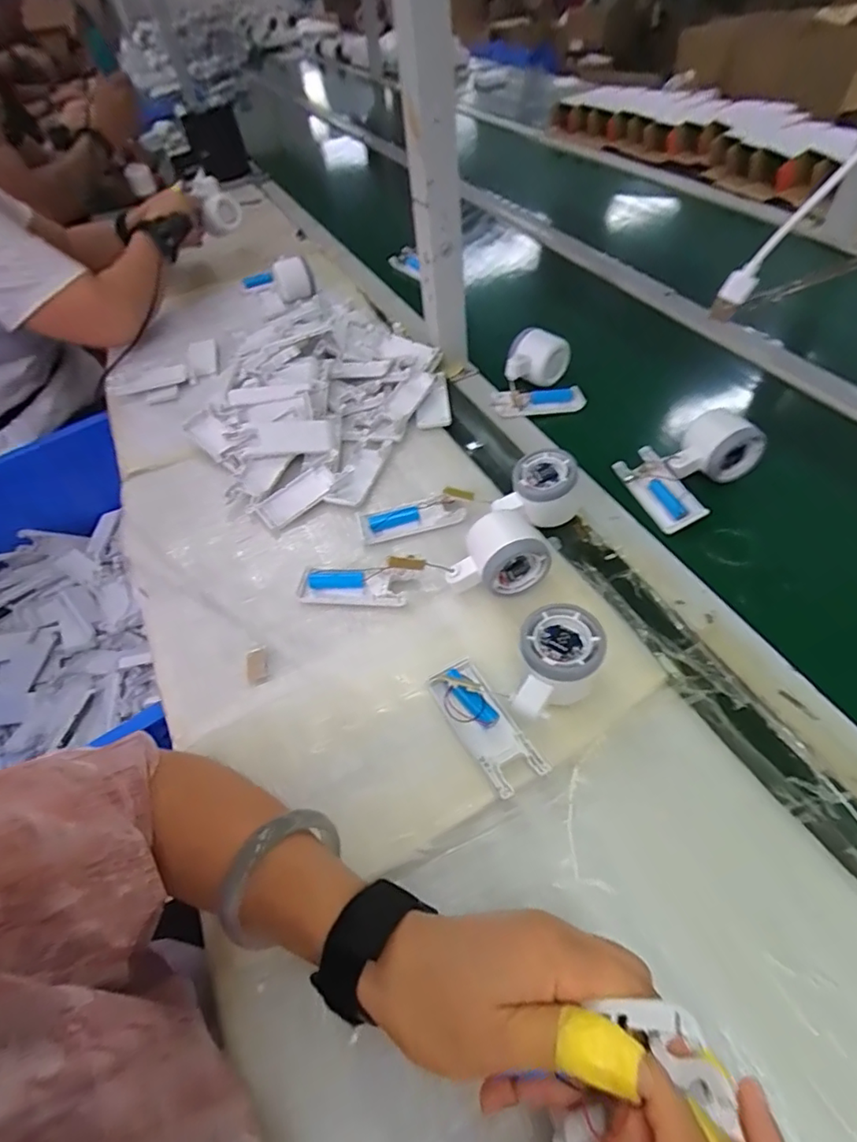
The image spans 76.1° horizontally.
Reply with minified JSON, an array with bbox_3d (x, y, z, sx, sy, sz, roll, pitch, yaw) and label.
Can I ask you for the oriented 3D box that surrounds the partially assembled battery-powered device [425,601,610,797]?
[{"bbox_3d":[0.070,0.080,0.392,0.118,0.054,0.096,-30,54,-17],"label":"partially assembled battery-powered device"}]

